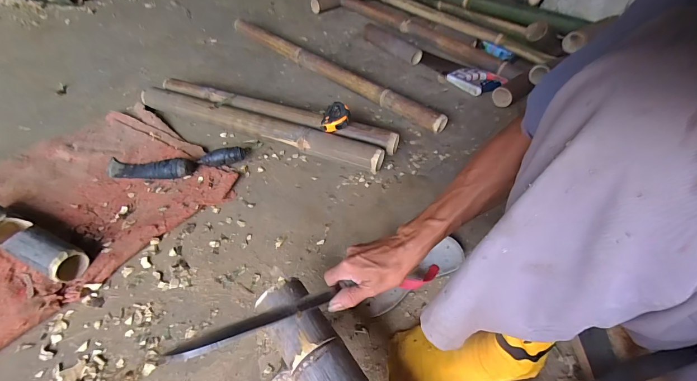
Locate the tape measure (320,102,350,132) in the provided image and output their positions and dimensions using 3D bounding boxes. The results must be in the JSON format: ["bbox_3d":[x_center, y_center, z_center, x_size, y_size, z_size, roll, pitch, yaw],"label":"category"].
[{"bbox_3d":[-0.031,-0.170,0.741,0.065,0.046,0.049,-4,49,-6],"label":"tape measure"}]

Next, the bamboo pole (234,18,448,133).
[{"bbox_3d":[-0.088,-0.381,0.987,0.859,0.058,0.051,36,58,24],"label":"bamboo pole"}]

